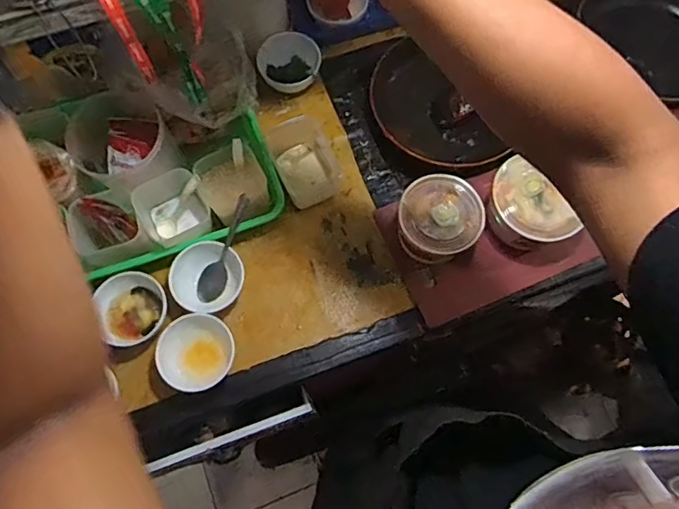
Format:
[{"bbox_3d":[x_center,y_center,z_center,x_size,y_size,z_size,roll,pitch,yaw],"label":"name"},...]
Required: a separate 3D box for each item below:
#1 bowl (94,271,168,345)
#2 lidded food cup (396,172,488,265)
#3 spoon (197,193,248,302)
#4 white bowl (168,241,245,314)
[{"bbox_3d":[-0.264,0.063,0.676,0.081,0.034,0.093,-23,74,-8],"label":"bowl"},{"bbox_3d":[0.130,-0.045,0.705,0.104,0.089,0.090,15,73,4],"label":"lidded food cup"},{"bbox_3d":[-0.146,-0.009,0.679,0.029,0.030,0.145,25,101,7],"label":"spoon"},{"bbox_3d":[-0.171,0.031,0.690,0.091,0.043,0.083,0,72,-1],"label":"white bowl"}]

